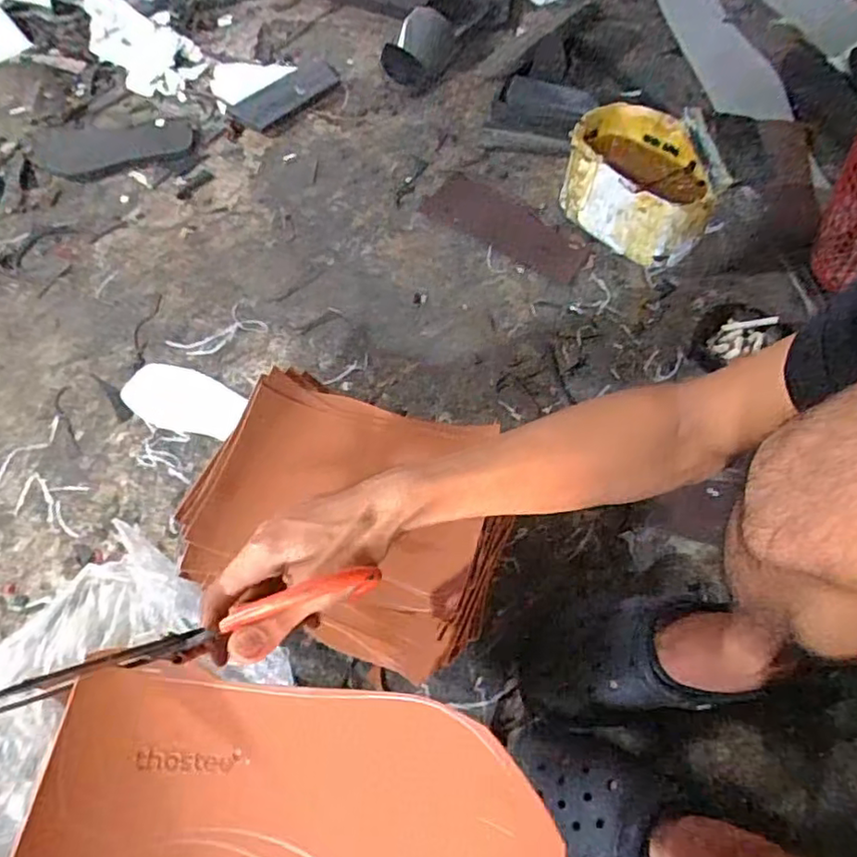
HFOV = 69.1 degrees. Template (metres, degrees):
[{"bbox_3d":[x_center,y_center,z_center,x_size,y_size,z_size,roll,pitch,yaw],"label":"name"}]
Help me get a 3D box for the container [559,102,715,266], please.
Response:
[{"bbox_3d":[0.277,-0.310,0.831,0.197,0.140,0.130,37,69,17],"label":"container"}]

